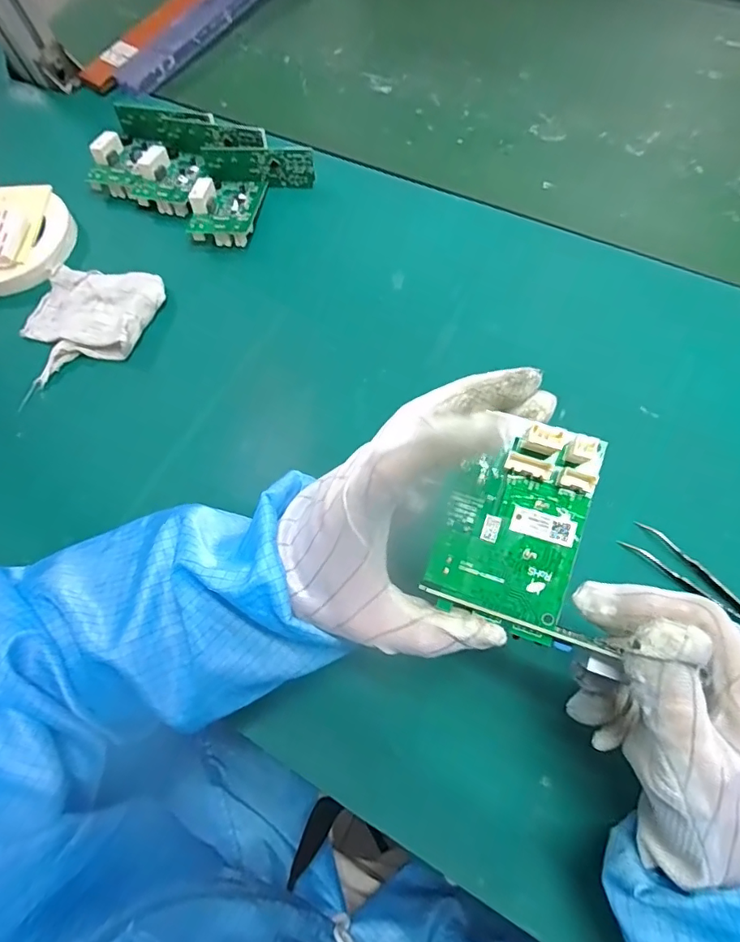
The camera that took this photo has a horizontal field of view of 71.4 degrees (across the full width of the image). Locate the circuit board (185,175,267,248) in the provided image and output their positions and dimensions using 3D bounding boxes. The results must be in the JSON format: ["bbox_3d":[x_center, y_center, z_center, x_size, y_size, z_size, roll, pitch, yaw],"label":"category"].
[{"bbox_3d":[-0.128,-0.239,0.461,0.051,0.032,0.076,7,66,6],"label":"circuit board"}]

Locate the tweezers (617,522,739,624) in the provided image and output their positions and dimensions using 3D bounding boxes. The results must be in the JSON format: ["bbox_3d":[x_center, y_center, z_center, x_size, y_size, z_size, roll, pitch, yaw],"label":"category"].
[{"bbox_3d":[0.208,0.077,0.311,0.022,0.014,0.116,-40,70,-14],"label":"tweezers"}]

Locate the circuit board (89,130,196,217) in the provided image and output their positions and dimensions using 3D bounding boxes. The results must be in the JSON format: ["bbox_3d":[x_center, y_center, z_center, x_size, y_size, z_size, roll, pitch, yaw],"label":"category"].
[{"bbox_3d":[-0.208,-0.279,0.483,0.106,0.028,0.059,22,69,12],"label":"circuit board"}]

